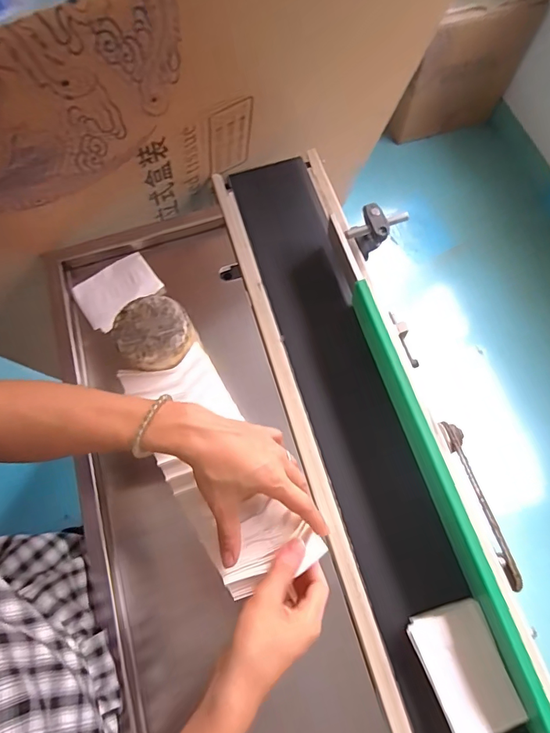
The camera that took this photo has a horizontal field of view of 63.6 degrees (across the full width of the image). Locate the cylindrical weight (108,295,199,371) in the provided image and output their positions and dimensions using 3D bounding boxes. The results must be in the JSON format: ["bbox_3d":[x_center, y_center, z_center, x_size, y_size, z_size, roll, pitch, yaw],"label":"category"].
[{"bbox_3d":[-0.132,-0.036,0.486,0.080,0.027,0.078,0,70,-1],"label":"cylindrical weight"}]

